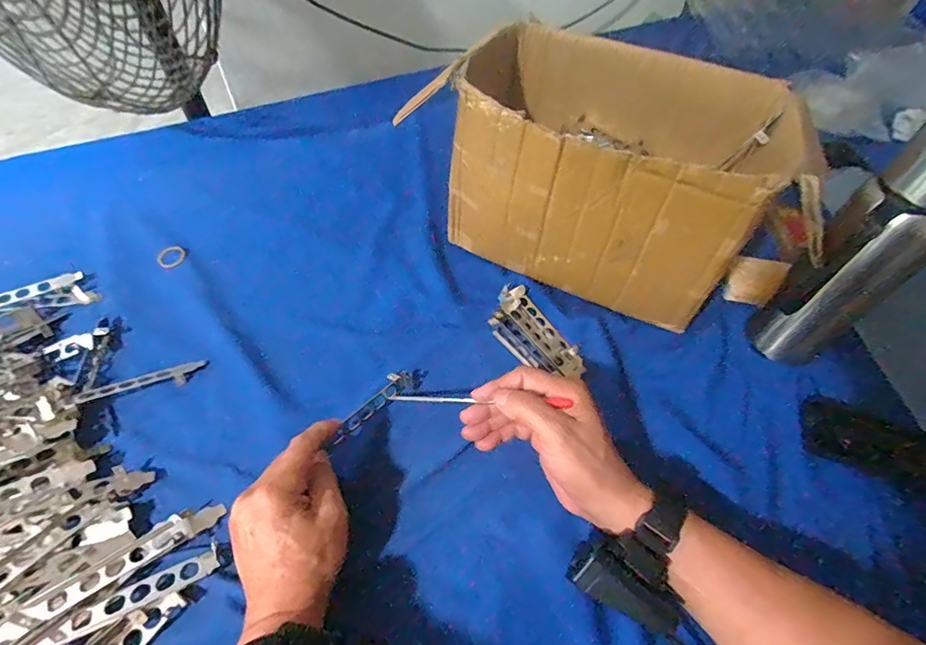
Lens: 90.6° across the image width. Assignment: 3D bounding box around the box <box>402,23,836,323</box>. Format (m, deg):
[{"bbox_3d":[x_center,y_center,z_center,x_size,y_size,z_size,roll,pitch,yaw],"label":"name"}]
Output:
[{"bbox_3d":[0.157,-0.155,0.499,0.329,0.195,0.209,22,55,13],"label":"box"}]

